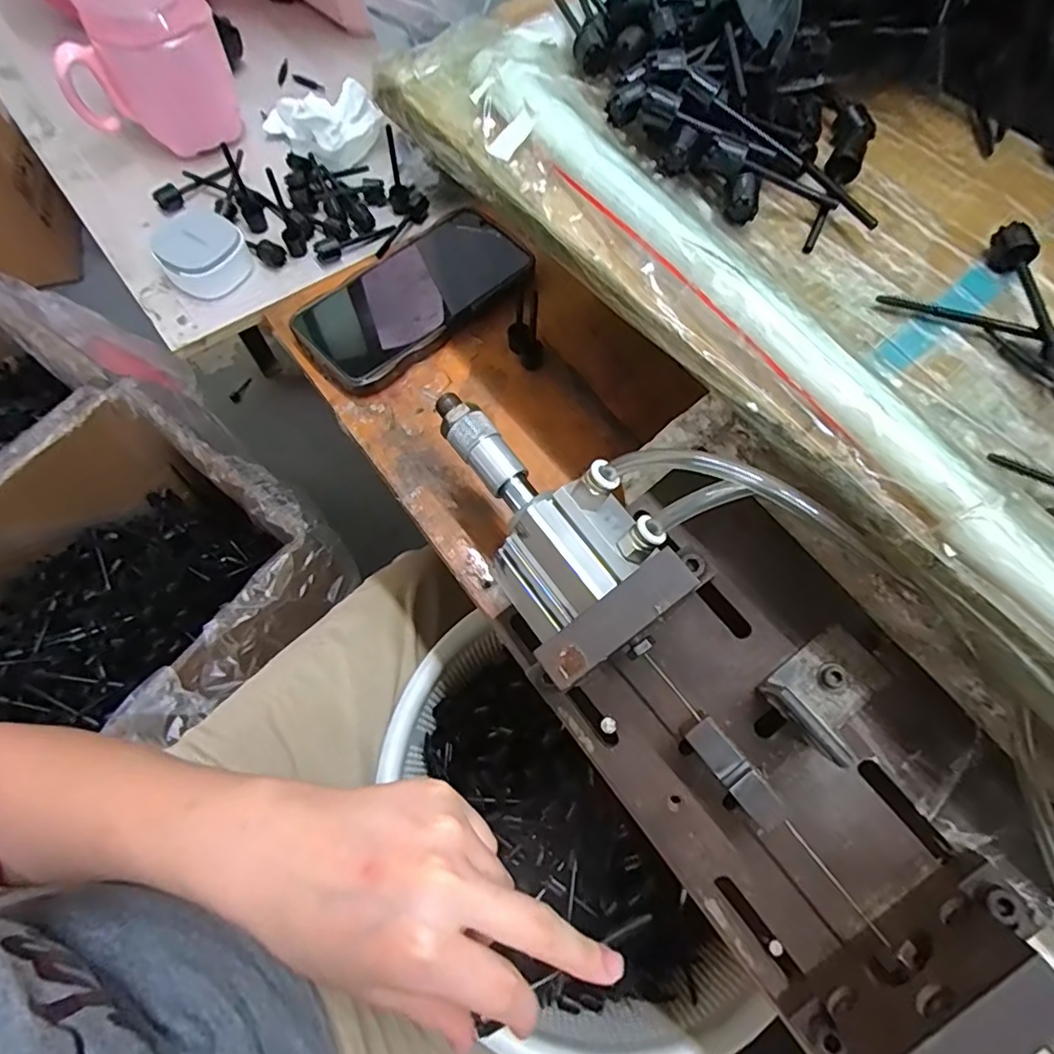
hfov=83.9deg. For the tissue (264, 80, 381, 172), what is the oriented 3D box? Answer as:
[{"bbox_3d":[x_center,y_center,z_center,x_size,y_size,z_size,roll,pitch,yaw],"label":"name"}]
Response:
[{"bbox_3d":[-0.156,-0.320,0.460,0.077,0.034,0.079,-33,73,-15],"label":"tissue"}]

